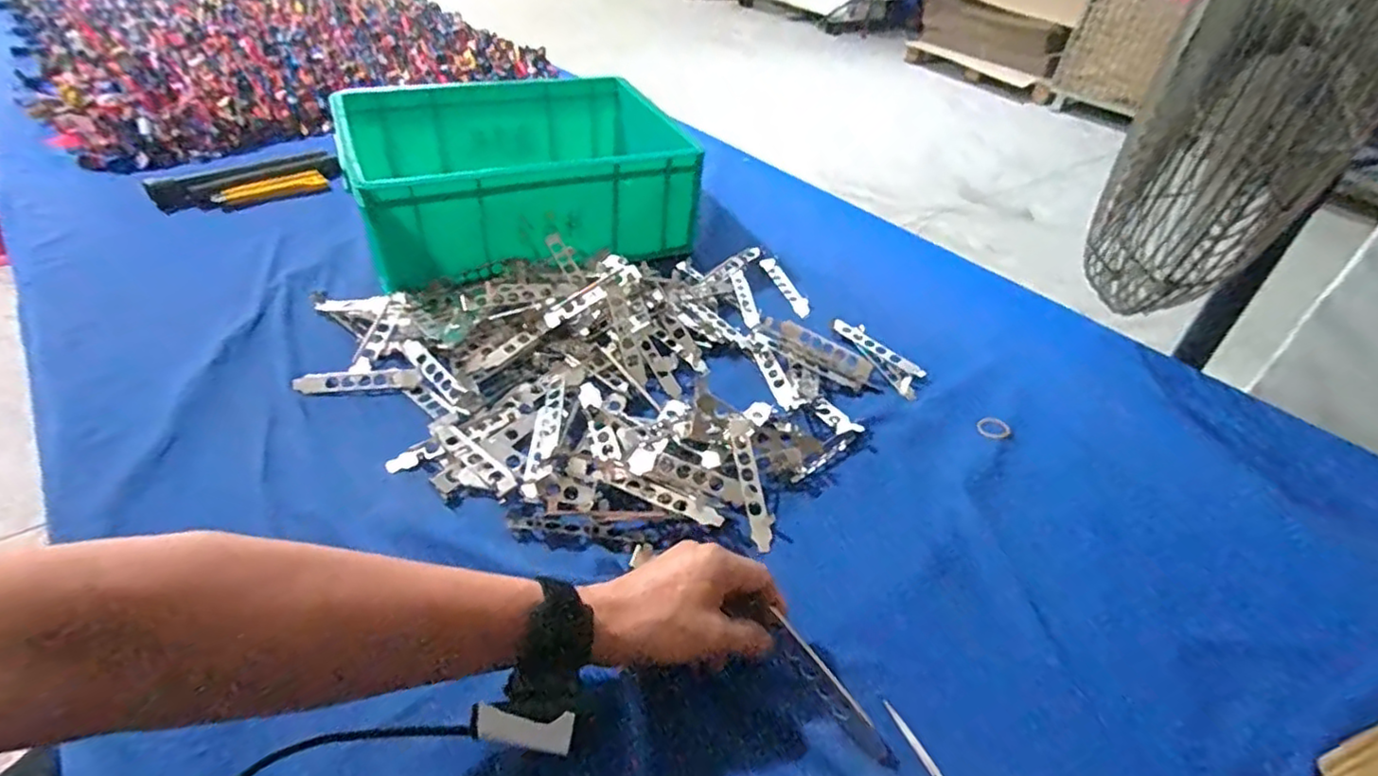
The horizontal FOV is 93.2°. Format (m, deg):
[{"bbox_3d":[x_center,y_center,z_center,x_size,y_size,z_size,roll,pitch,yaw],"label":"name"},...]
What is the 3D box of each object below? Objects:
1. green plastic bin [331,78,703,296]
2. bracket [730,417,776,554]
[{"bbox_3d":[-0.219,-0.290,0.874,0.416,0.136,0.318,-15,46,-23],"label":"green plastic bin"},{"bbox_3d":[0.054,0.081,0.562,0.020,0.010,0.124,-3,56,-11],"label":"bracket"}]

